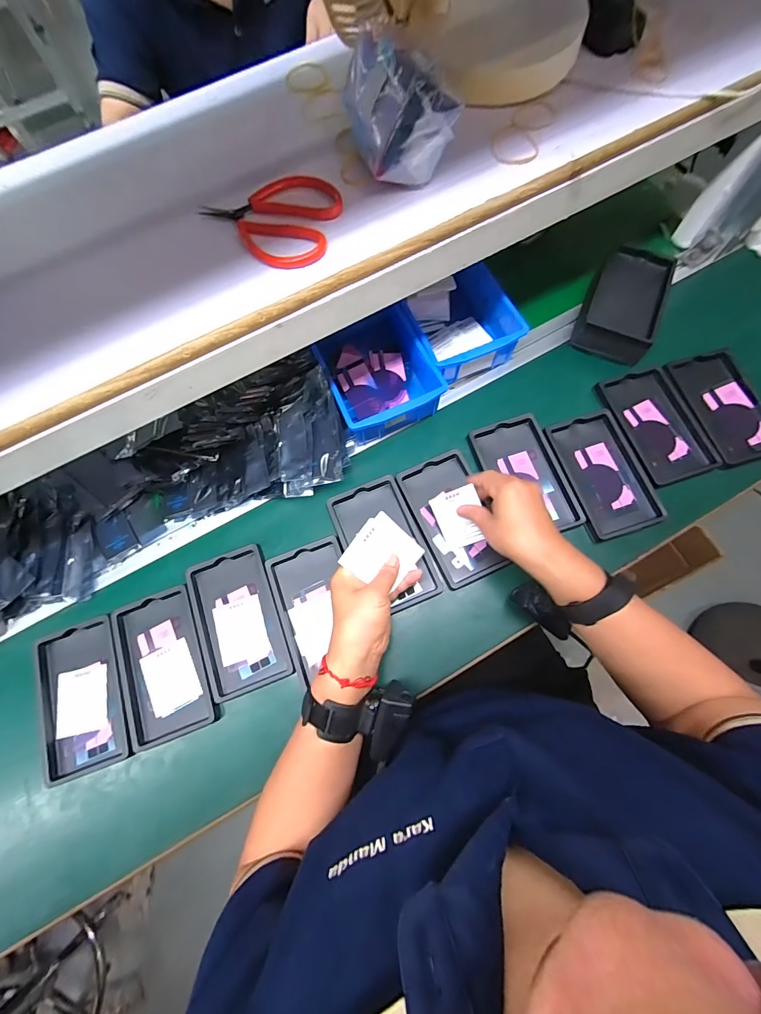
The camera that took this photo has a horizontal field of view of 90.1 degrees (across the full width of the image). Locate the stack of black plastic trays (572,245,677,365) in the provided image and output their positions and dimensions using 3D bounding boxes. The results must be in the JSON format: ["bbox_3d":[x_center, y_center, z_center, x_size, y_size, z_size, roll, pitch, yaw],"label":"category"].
[{"bbox_3d":[0.347,-0.295,0.542,0.102,0.050,0.164,27,75,9],"label":"stack of black plastic trays"}]

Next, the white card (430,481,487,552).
[{"bbox_3d":[0.097,0.014,0.463,0.057,0.006,0.069,-22,91,20],"label":"white card"}]

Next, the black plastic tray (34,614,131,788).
[{"bbox_3d":[-0.342,0.217,0.436,0.092,0.012,0.158,-19,73,-5],"label":"black plastic tray"}]

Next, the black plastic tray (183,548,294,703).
[{"bbox_3d":[-0.169,0.134,0.454,0.094,0.014,0.160,-20,74,-5],"label":"black plastic tray"}]

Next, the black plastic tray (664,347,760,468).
[{"bbox_3d":[0.461,-0.135,0.509,0.092,0.021,0.157,-16,73,-4],"label":"black plastic tray"}]

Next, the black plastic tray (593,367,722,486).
[{"bbox_3d":[0.367,-0.111,0.507,0.100,0.012,0.159,-18,73,-4],"label":"black plastic tray"}]

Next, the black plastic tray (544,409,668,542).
[{"bbox_3d":[0.283,-0.043,0.486,0.098,0.012,0.156,-16,73,-4],"label":"black plastic tray"}]

